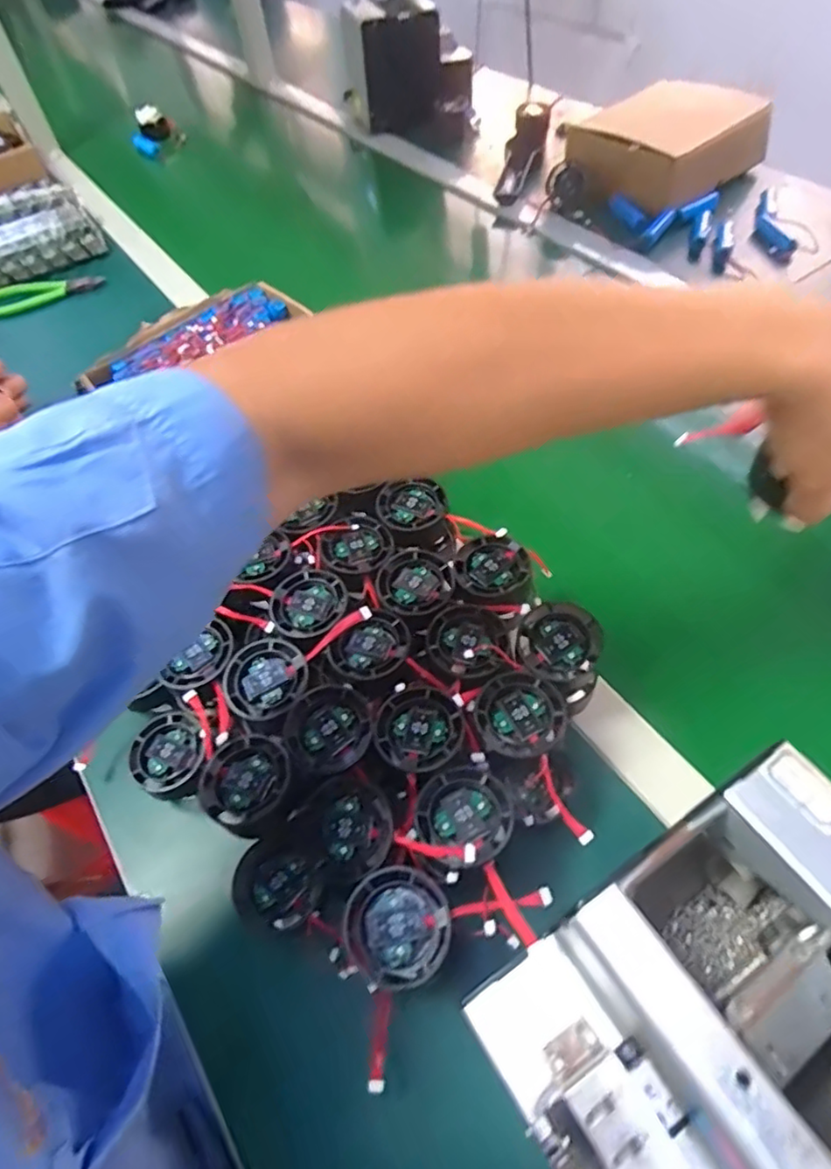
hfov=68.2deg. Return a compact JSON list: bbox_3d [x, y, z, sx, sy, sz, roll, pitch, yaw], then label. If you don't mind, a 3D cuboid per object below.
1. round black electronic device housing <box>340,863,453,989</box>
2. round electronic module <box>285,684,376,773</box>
[{"bbox_3d":[-0.009,0.171,0.308,0.052,0.013,0.051,-2,55,3],"label":"round black electronic device housing"},{"bbox_3d":[-0.051,0.085,0.368,0.051,0.011,0.048,-2,55,3],"label":"round electronic module"}]

